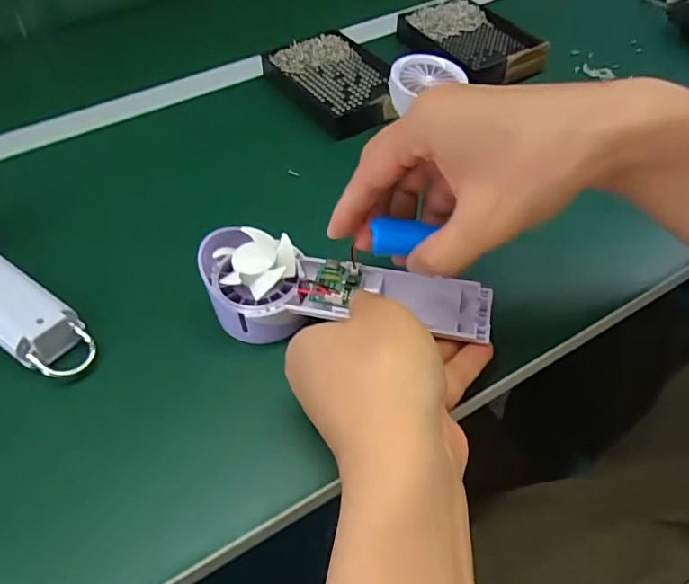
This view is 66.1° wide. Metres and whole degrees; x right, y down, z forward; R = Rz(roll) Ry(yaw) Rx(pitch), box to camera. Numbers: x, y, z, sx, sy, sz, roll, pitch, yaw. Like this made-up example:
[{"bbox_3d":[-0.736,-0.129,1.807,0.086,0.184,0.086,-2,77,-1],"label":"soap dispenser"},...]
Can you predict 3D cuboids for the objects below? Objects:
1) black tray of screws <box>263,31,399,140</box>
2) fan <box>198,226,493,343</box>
[{"bbox_3d":[-0.005,-0.201,0.497,0.094,0.018,0.144,-28,56,-18],"label":"black tray of screws"},{"bbox_3d":[0.000,0.001,0.324,0.172,0.041,0.054,7,52,2],"label":"fan"}]

